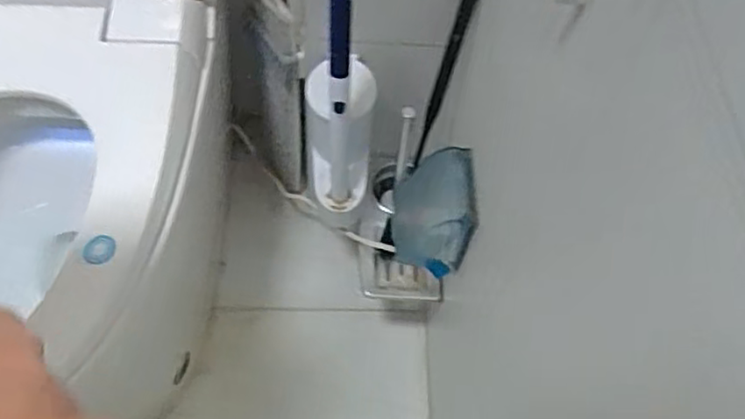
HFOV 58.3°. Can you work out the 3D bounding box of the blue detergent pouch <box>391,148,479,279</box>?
[{"bbox_3d":[0.068,0.016,0.802,0.080,0.174,0.107,4,59,-2],"label":"blue detergent pouch"}]

